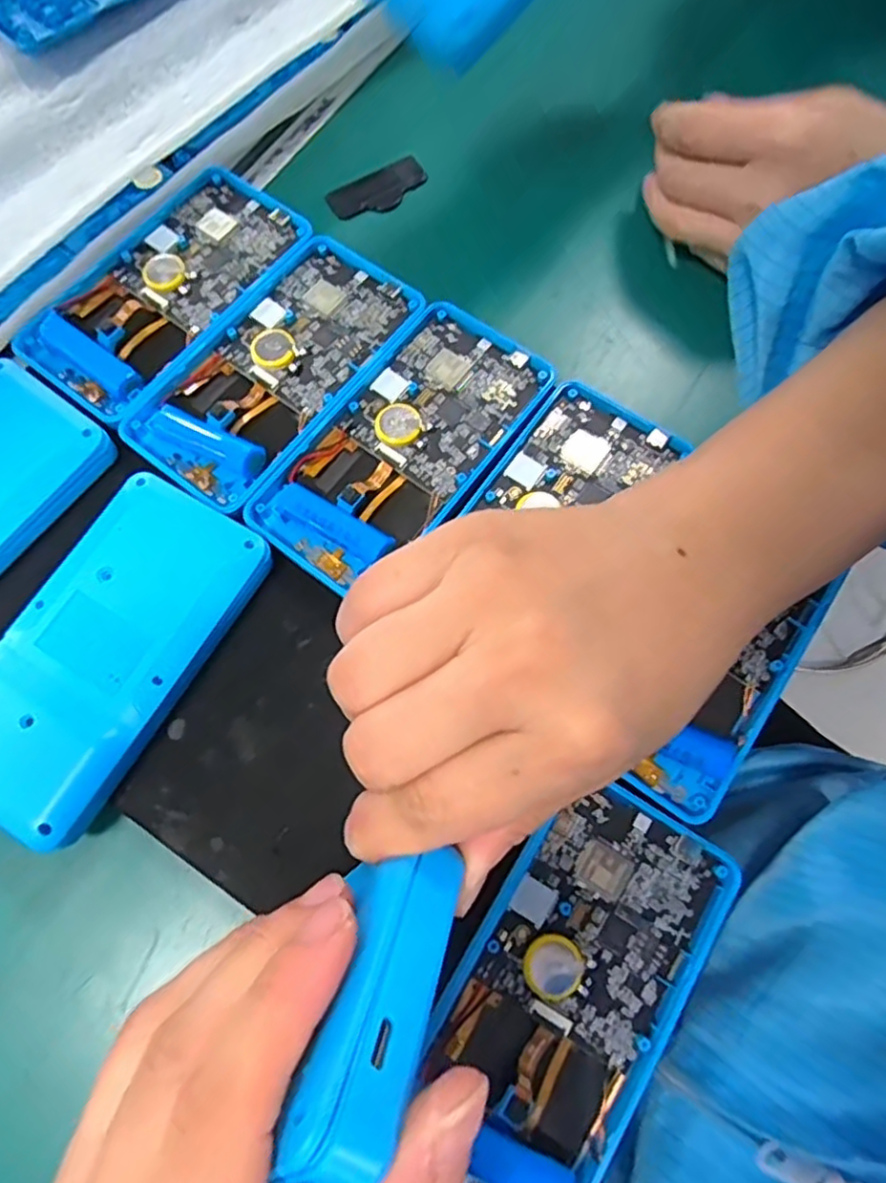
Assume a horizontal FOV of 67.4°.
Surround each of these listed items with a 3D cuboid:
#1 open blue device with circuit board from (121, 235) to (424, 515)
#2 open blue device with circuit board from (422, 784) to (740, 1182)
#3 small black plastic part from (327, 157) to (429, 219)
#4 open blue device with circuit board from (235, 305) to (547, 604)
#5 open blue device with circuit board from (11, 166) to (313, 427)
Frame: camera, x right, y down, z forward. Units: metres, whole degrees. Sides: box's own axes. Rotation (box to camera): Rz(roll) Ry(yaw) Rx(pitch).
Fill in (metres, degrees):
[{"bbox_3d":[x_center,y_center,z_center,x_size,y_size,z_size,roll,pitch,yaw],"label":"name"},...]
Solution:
[{"bbox_3d":[-0.075,-0.103,0.298,0.069,0.015,0.135,37,77,10],"label":"open blue device with circuit board"},{"bbox_3d":[0.044,0.137,0.225,0.069,0.018,0.135,31,76,8],"label":"open blue device with circuit board"},{"bbox_3d":[-0.035,-0.217,0.360,0.054,0.006,0.023,-23,75,-6],"label":"small black plastic part"},{"bbox_3d":[-0.017,-0.065,0.285,0.069,0.016,0.136,37,77,10],"label":"open blue device with circuit board"},{"bbox_3d":[-0.131,-0.144,0.313,0.070,0.013,0.136,37,77,10],"label":"open blue device with circuit board"}]

